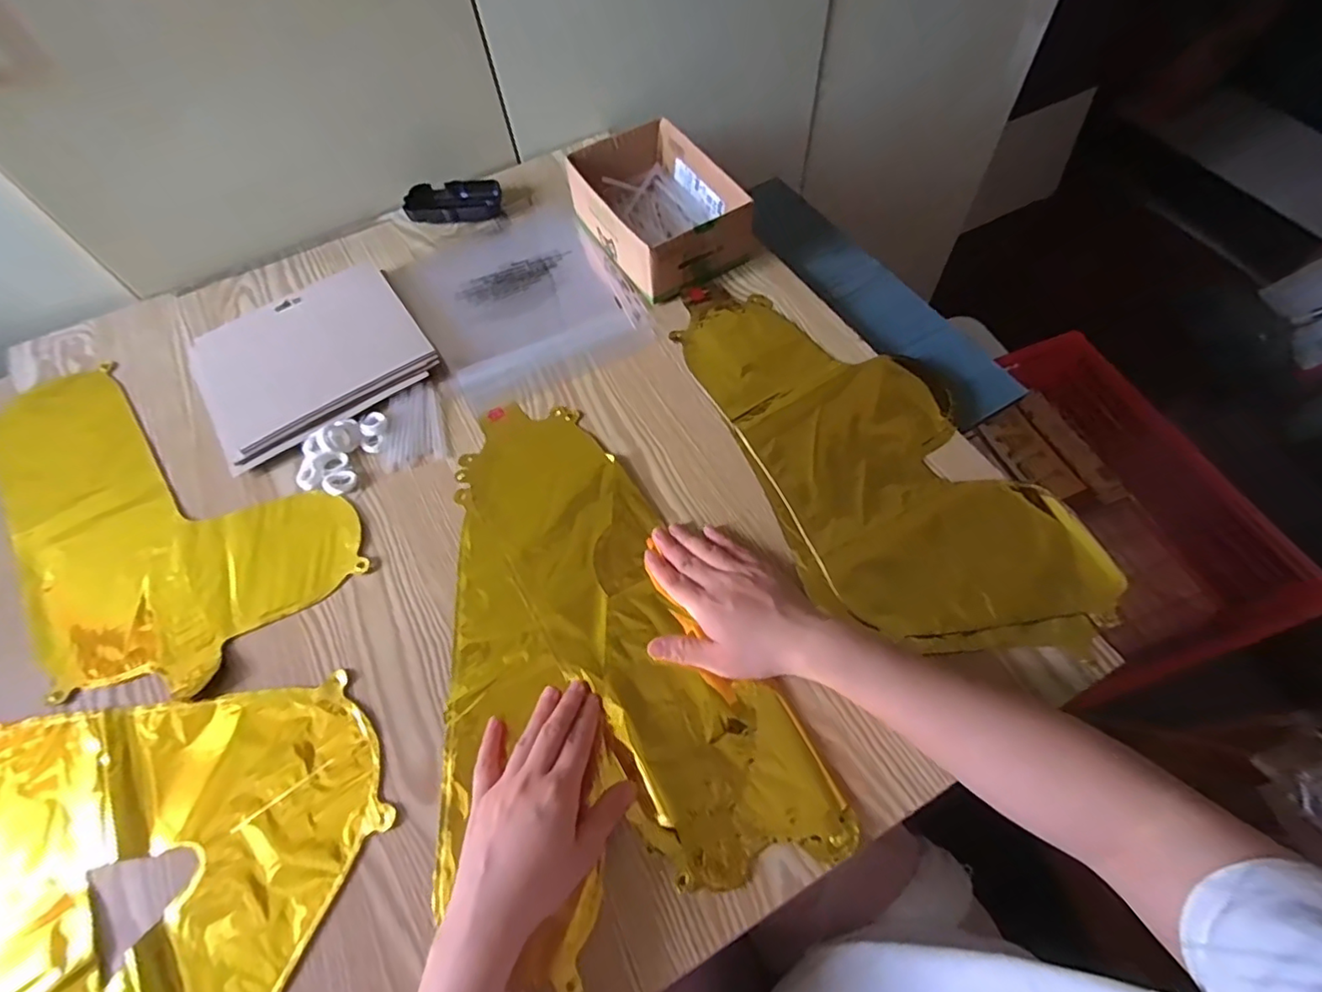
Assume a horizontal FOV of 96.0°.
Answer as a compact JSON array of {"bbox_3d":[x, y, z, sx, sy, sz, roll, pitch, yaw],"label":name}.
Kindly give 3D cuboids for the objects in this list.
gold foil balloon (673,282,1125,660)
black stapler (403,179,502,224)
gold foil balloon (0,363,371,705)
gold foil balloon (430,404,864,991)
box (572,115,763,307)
[{"bbox_3d":[0.172,-0.041,0.508,0.205,0.007,0.402,-25,62,-10],"label":"gold foil balloon"},{"bbox_3d":[-0.239,-0.339,0.692,0.109,0.026,0.054,-10,61,-2],"label":"black stapler"},{"bbox_3d":[-0.455,-0.003,0.530,0.225,0.006,0.395,-42,66,-18],"label":"gold foil balloon"},{"bbox_3d":[-0.081,0.110,0.456,0.239,0.014,0.408,-28,63,-11],"label":"gold foil balloon"},{"bbox_3d":[-0.003,-0.300,0.625,0.133,0.070,0.182,-32,64,-13],"label":"box"}]

